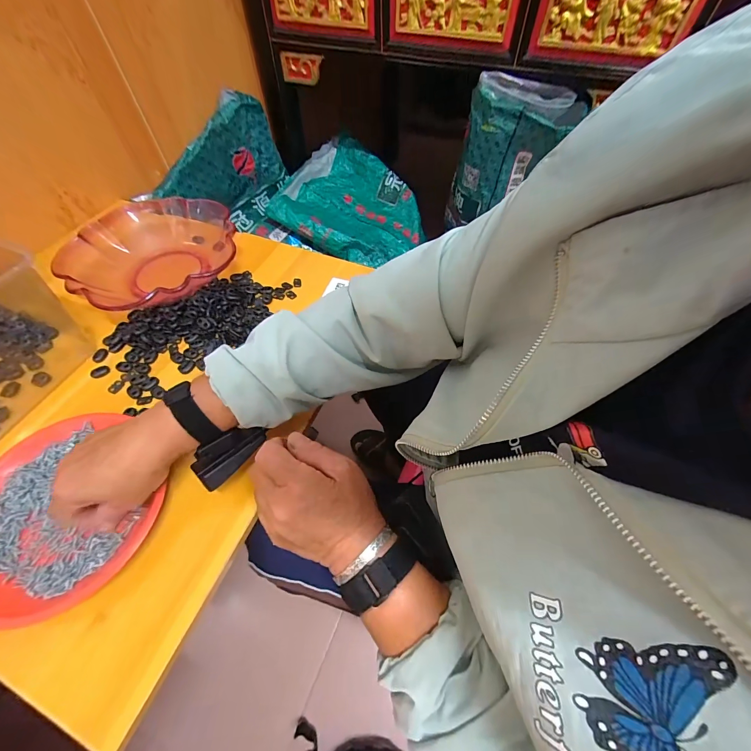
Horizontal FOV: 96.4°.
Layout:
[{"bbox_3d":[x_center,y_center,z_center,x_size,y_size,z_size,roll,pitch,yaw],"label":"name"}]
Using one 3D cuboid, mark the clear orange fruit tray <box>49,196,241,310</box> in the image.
[{"bbox_3d":[-0.341,-0.191,0.530,0.229,0.061,0.258,-11,56,-6],"label":"clear orange fruit tray"}]

